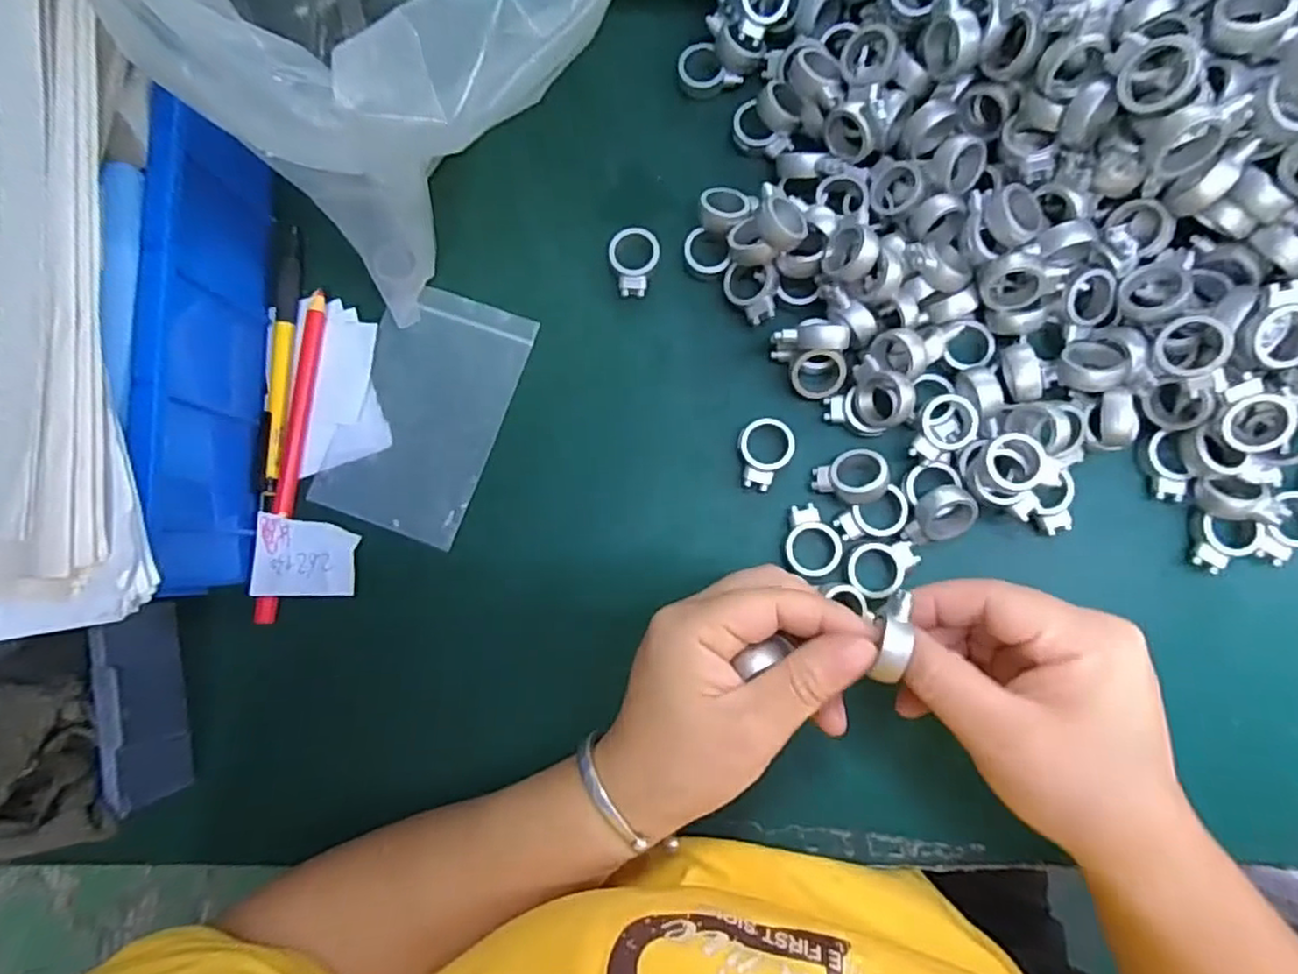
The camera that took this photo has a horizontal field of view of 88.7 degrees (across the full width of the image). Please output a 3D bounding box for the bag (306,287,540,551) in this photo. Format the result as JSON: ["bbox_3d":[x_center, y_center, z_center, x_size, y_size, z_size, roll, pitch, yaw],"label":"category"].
[{"bbox_3d":[-0.114,-0.039,0.342,0.077,0.008,0.124,20,86,6],"label":"bag"}]

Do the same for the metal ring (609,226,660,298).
[{"bbox_3d":[-0.007,-0.115,0.339,0.026,0.011,0.034,-5,84,4],"label":"metal ring"}]

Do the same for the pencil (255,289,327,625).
[{"bbox_3d":[-0.183,-0.016,0.339,0.010,0.006,0.169,6,85,5],"label":"pencil"}]

